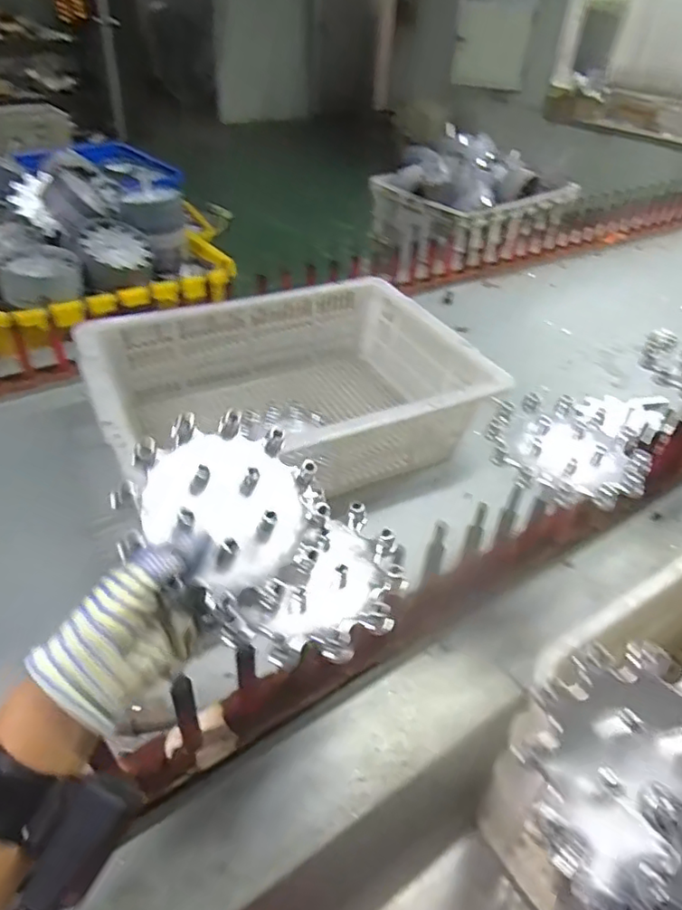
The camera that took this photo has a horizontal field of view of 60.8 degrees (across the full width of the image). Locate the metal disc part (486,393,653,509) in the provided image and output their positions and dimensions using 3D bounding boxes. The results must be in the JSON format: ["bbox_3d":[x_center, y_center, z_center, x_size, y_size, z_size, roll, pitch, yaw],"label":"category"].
[{"bbox_3d":[0.226,-0.006,0.584,0.148,0.032,0.139,0,40,0],"label":"metal disc part"}]

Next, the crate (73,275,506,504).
[{"bbox_3d":[-0.075,-0.093,0.846,0.507,0.148,0.374,-18,43,-21],"label":"crate"}]

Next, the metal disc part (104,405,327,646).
[{"bbox_3d":[-0.078,0.037,0.420,0.141,0.021,0.129,49,54,0],"label":"metal disc part"}]

